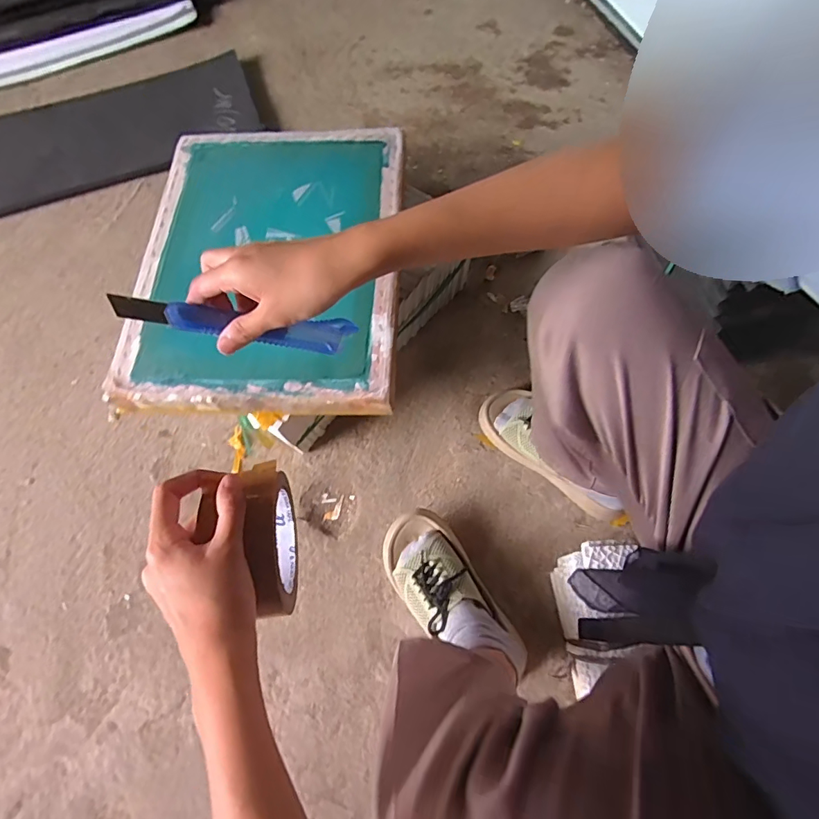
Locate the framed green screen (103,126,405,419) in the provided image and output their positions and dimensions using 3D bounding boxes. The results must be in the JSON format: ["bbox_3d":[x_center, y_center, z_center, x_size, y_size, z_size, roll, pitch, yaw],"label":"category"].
[{"bbox_3d":[-0.193,-0.213,0.651,0.353,0.032,0.452,1,69,3],"label":"framed green screen"}]

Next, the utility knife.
[{"bbox_3d":[-0.119,-0.062,0.340,0.163,0.009,0.028,6,68,-21],"label":"utility knife"}]

